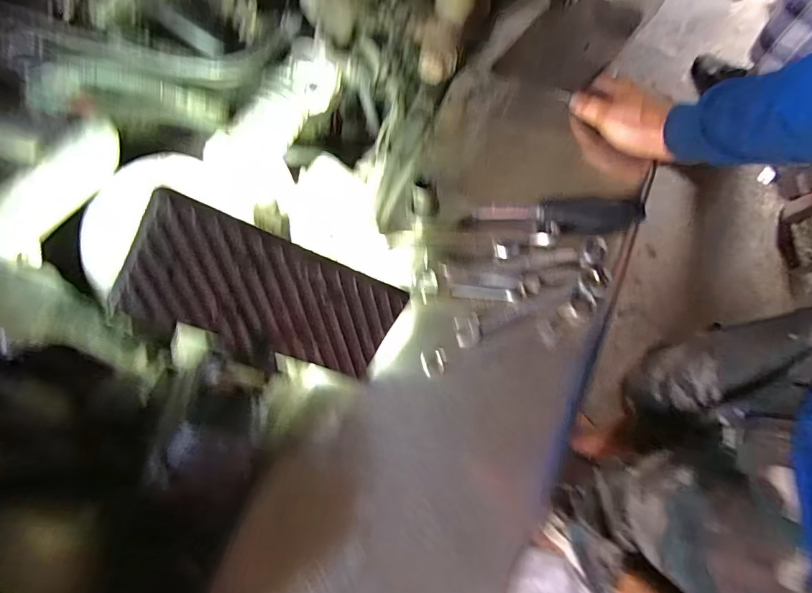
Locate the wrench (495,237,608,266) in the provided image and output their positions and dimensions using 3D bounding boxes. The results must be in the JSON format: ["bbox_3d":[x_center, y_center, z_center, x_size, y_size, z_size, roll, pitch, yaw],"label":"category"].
[{"bbox_3d":[0.149,-0.046,0.469,0.112,0.011,0.030,0,74,0],"label":"wrench"}]

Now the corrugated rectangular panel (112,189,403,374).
[{"bbox_3d":[-0.103,0.000,0.362,0.205,0.014,0.089,22,101,-29],"label":"corrugated rectangular panel"}]

